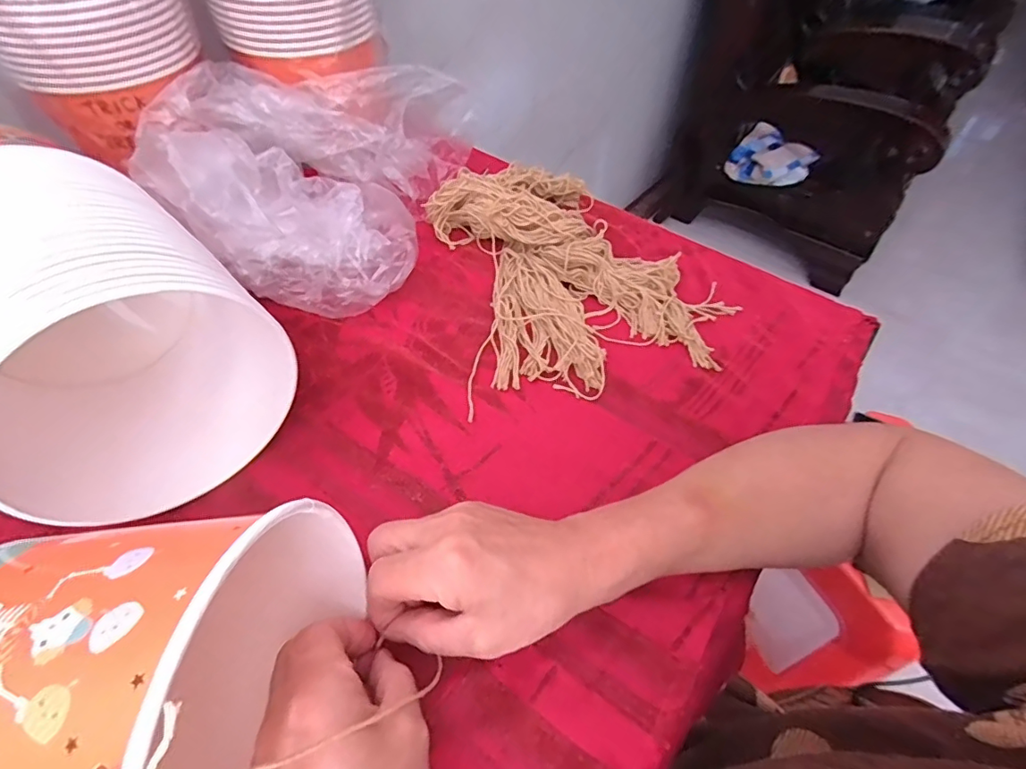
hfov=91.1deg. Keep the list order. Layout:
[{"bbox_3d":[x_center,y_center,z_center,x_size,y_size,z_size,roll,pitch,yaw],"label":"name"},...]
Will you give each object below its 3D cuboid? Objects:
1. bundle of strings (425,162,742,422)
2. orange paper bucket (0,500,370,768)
[{"bbox_3d":[0.057,-0.130,0.489,0.248,0.042,0.308,-10,53,-8],"label":"bundle of strings"},{"bbox_3d":[-0.159,0.124,0.197,0.136,0.129,0.152,0,53,-3],"label":"orange paper bucket"}]

